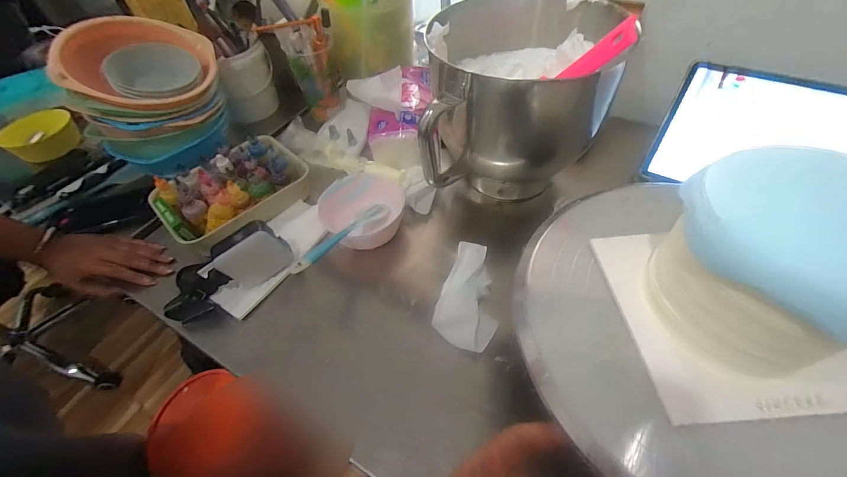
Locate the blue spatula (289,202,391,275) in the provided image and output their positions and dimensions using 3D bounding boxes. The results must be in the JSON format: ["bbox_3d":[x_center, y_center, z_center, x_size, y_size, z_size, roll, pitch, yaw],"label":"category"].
[{"bbox_3d":[-0.093,-0.006,0.446,0.020,0.018,0.190,17,28,17],"label":"blue spatula"}]

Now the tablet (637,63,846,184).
[{"bbox_3d":[0.448,-0.120,0.464,0.249,0.161,0.011,26,14,24],"label":"tablet"}]

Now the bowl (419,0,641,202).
[{"bbox_3d":[0.119,-0.167,0.495,0.222,0.220,0.210,2,52,6],"label":"bowl"}]

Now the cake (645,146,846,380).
[{"bbox_3d":[0.204,0.018,0.210,0.097,0.100,0.111,-15,52,-8],"label":"cake"}]

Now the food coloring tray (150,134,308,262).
[{"bbox_3d":[-0.275,-0.072,0.531,0.131,0.064,0.193,36,62,28],"label":"food coloring tray"}]

